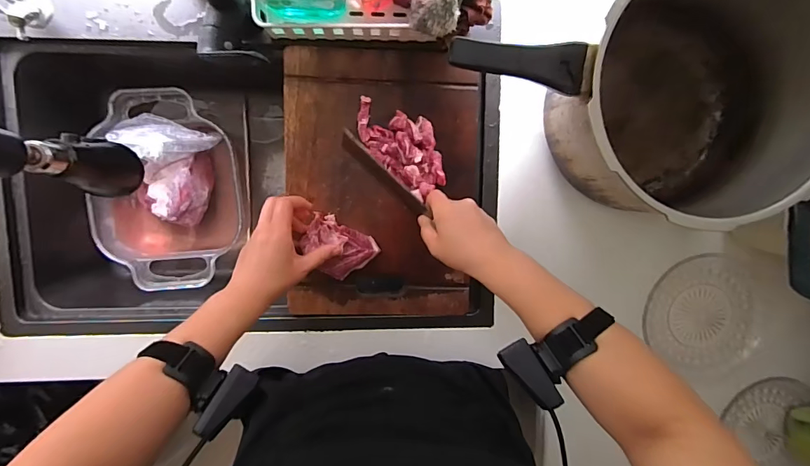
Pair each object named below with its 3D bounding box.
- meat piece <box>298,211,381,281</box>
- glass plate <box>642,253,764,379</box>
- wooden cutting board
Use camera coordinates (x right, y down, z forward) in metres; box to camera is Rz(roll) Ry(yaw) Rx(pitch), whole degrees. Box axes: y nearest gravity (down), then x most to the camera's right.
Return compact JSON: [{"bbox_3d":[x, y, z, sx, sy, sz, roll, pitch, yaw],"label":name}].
[{"bbox_3d":[-0.093,0.023,0.563,0.097,0.038,0.069,30,93,-7],"label":"meat piece"},{"bbox_3d":[0.461,0.124,0.632,0.192,0.013,0.189,0,96,-4],"label":"glass plate"},{"bbox_3d":[-0.030,-0.063,0.574,0.261,0.018,0.363,1,96,-4],"label":"wooden cutting board"}]

